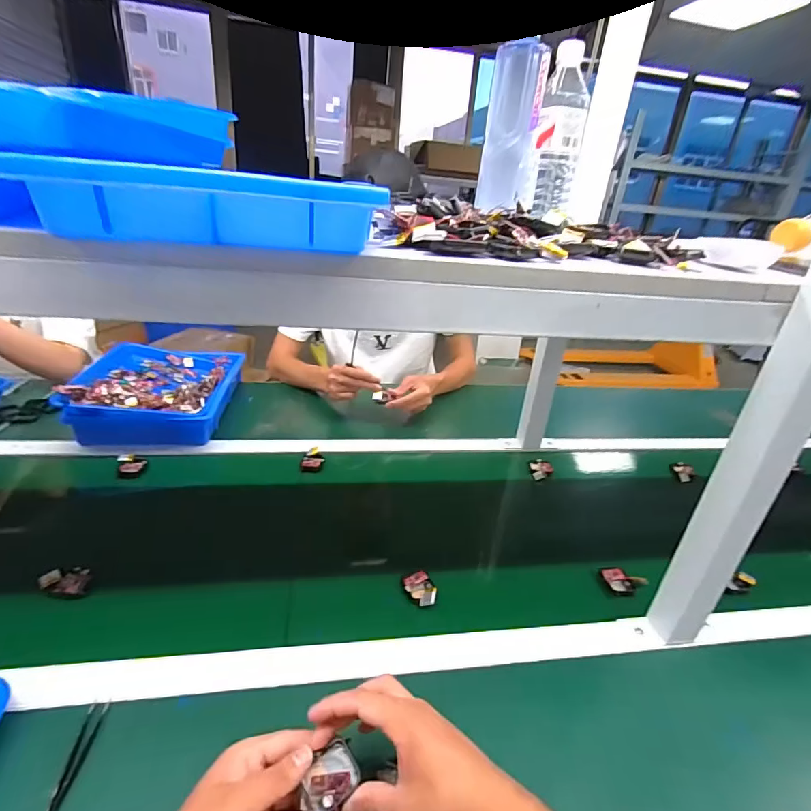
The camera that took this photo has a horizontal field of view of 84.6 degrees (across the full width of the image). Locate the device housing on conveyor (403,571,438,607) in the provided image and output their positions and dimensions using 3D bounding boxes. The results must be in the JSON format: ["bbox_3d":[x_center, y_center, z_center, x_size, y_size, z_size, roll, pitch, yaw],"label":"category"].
[{"bbox_3d":[0.019,0.234,0.570,0.037,0.016,0.055,-2,27,-15],"label":"device housing on conveyor"}]

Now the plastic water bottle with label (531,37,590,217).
[{"bbox_3d":[0.206,-0.355,0.593,0.061,0.176,0.059,12,27,12],"label":"plastic water bottle with label"}]

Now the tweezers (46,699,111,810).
[{"bbox_3d":[-0.285,0.312,0.376,0.015,0.019,0.112,3,27,-5],"label":"tweezers"}]

